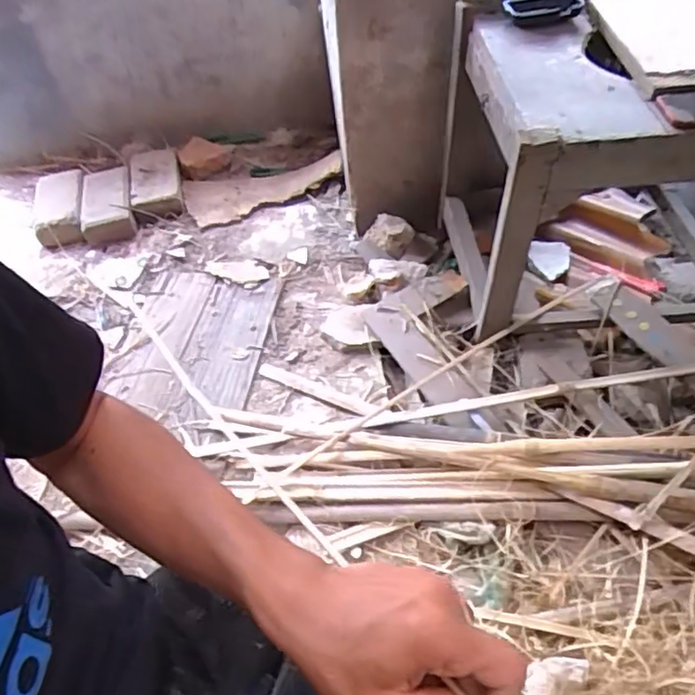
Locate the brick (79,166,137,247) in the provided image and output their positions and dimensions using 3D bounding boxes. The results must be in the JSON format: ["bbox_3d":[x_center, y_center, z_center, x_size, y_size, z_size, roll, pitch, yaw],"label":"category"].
[{"bbox_3d":[-0.555,-0.335,1.458,0.107,0.053,0.269,-17,50,-7],"label":"brick"}]

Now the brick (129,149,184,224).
[{"bbox_3d":[-0.446,-0.383,1.468,0.114,0.065,0.255,-15,49,-6],"label":"brick"}]

